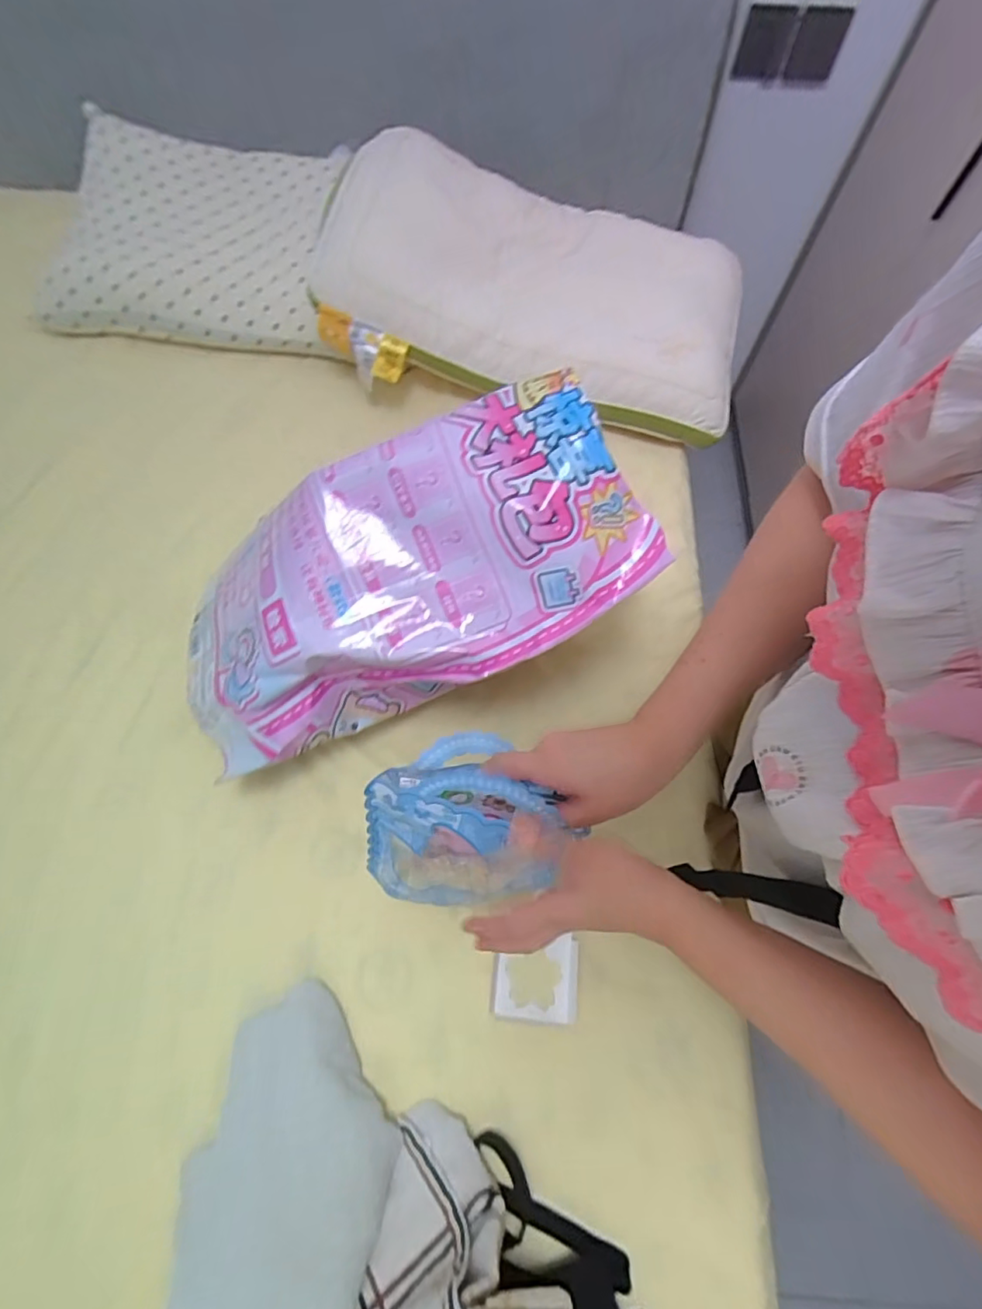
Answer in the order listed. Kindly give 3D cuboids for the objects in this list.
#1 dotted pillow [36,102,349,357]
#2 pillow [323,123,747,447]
[{"bbox_3d":[-0.510,-0.730,0.972,0.479,0.143,0.369,4,66,1],"label":"dotted pillow"},{"bbox_3d":[0.090,-0.615,0.885,0.649,0.153,0.389,12,67,4],"label":"pillow"}]

